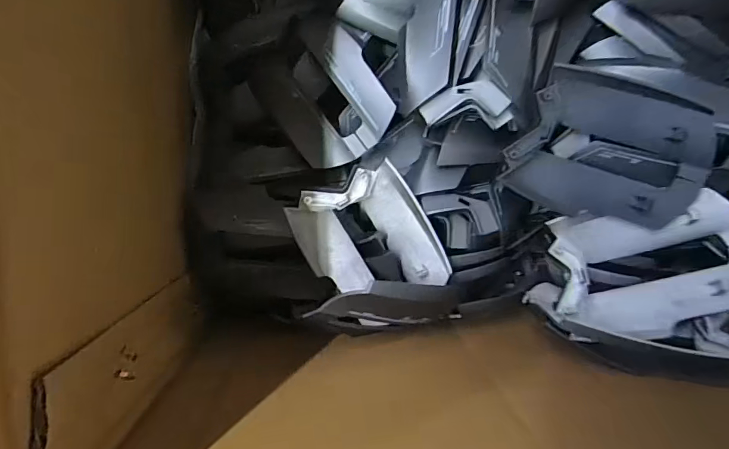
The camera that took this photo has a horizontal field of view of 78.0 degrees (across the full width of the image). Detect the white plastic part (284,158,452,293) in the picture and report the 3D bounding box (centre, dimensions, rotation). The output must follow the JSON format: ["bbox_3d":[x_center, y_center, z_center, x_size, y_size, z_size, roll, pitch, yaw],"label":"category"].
[{"bbox_3d":[0.002,0.007,0.221,0.062,0.017,0.064,-22,98,1],"label":"white plastic part"}]

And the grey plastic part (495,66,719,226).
[{"bbox_3d":[0.106,-0.031,0.194,0.075,0.023,0.056,22,109,19],"label":"grey plastic part"}]

